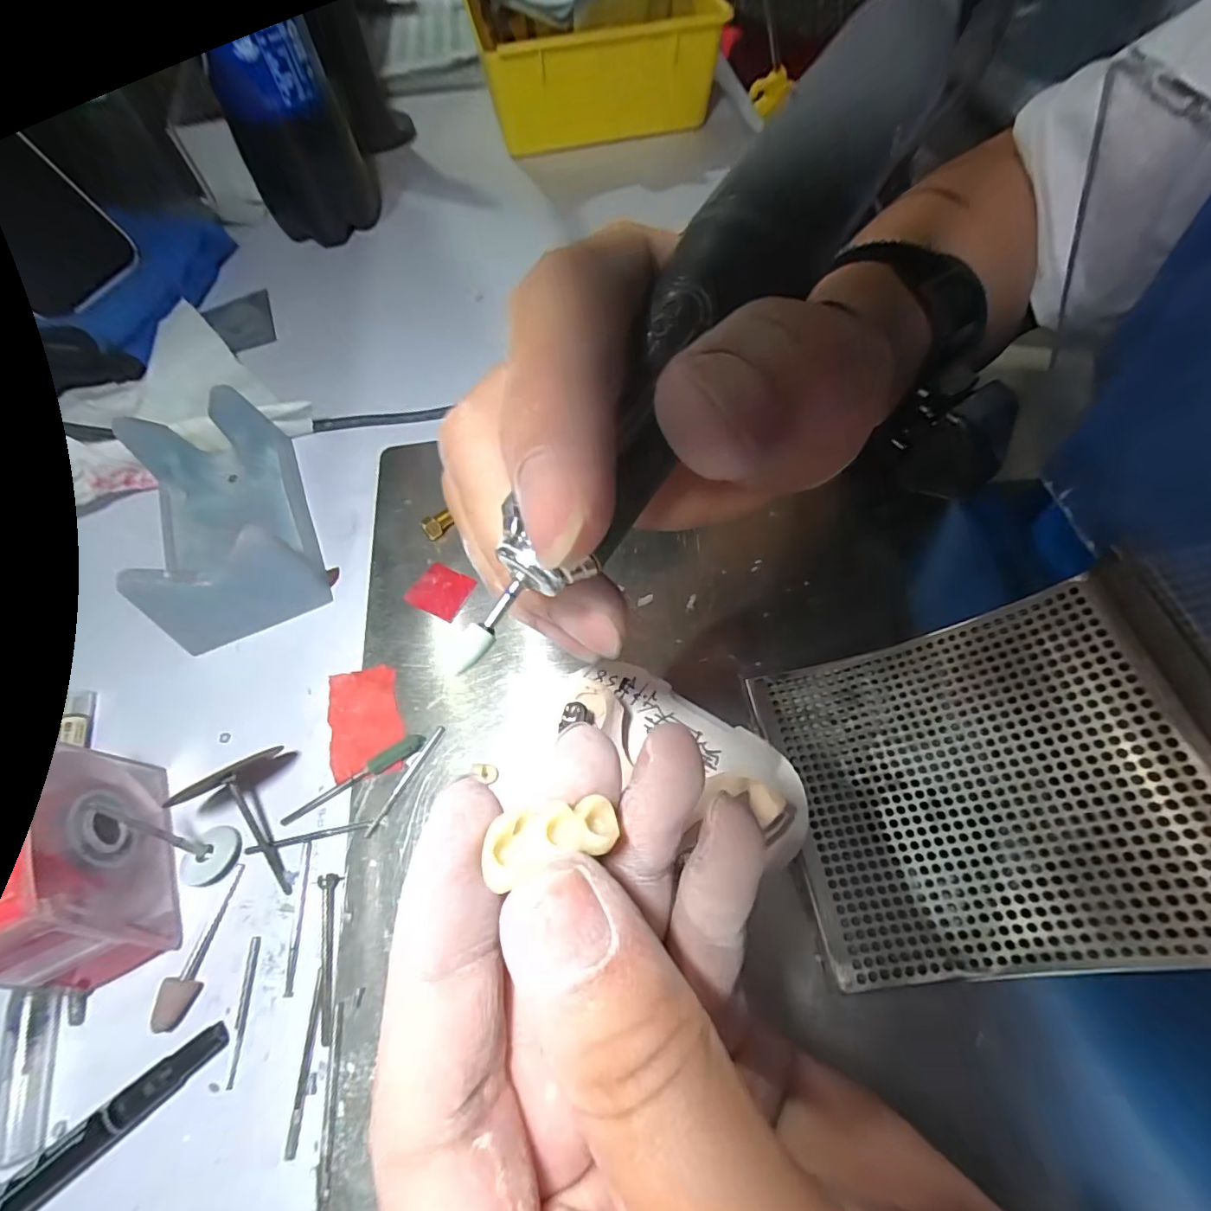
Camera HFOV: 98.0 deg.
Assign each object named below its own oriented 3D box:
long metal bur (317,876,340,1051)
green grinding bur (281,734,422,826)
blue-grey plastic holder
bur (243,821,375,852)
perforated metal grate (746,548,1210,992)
[{"bbox_3d":[-0.090,0.111,0.167,0.006,0.004,0.046,-10,62,-6],"label":"long metal bur"},{"bbox_3d":[-0.092,0.062,0.191,0.054,0.006,0.007,-28,66,-15],"label":"green grinding bur"},{"bbox_3d":[-0.169,-0.041,0.229,0.063,0.038,0.107,-24,65,-13],"label":"blue-grey plastic holder"},{"bbox_3d":[-0.104,0.081,0.184,0.043,0.004,0.004,-10,62,-6],"label":"bur"},{"bbox_3d":[0.113,0.052,0.158,0.114,0.016,0.098,-25,57,28],"label":"perforated metal grate"}]

